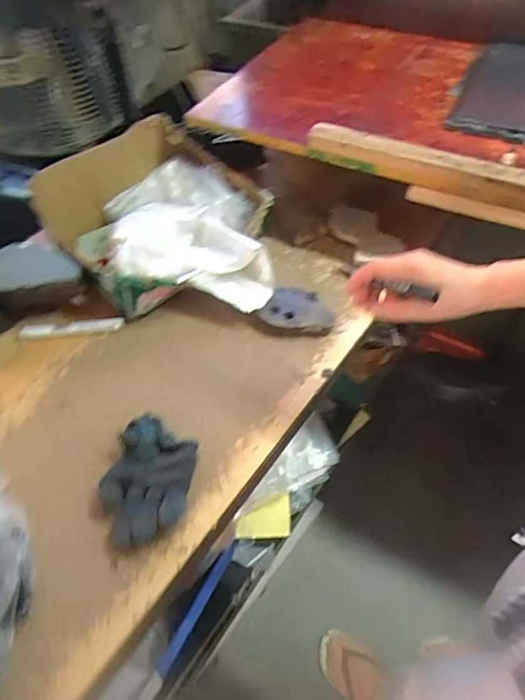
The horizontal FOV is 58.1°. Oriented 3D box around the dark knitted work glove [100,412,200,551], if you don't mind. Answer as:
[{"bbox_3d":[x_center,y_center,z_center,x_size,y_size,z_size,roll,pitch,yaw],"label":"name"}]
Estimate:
[{"bbox_3d":[-0.129,0.147,0.543,0.093,0.030,0.144,6,55,8],"label":"dark knitted work glove"}]

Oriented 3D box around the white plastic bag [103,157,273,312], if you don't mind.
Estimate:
[{"bbox_3d":[-0.128,-0.185,0.769,0.239,0.079,0.363,-17,55,-8],"label":"white plastic bag"}]

